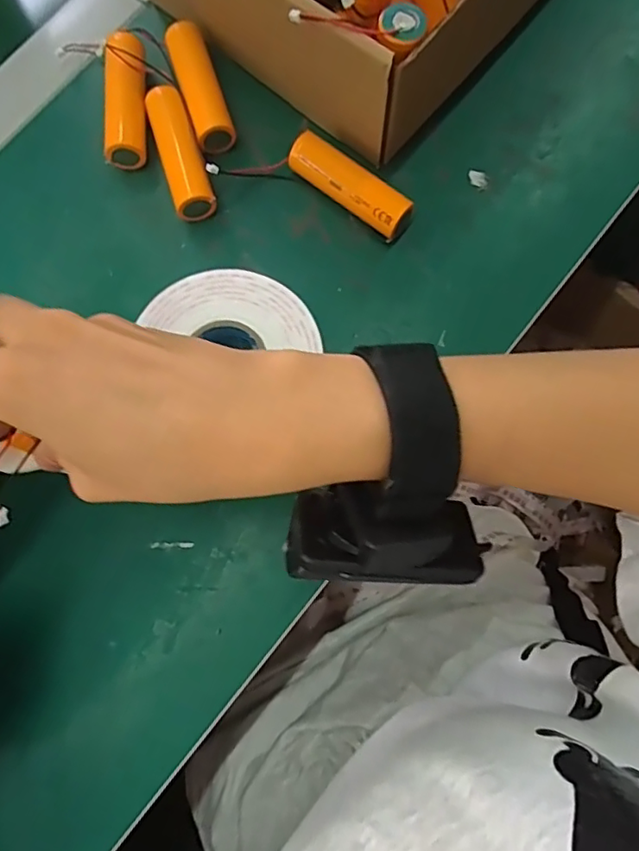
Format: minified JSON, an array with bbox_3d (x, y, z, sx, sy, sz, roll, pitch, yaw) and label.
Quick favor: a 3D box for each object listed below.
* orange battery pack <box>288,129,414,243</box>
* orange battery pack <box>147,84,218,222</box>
[{"bbox_3d":[0.016,-0.128,0.309,0.071,0.020,0.022,35,80,7],"label":"orange battery pack"},{"bbox_3d":[-0.076,-0.151,0.314,0.022,0.016,0.073,-16,78,-3],"label":"orange battery pack"}]

